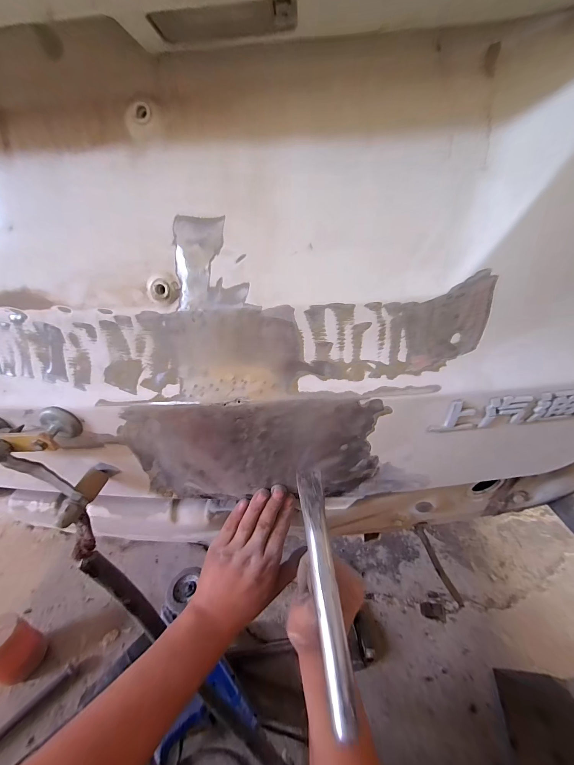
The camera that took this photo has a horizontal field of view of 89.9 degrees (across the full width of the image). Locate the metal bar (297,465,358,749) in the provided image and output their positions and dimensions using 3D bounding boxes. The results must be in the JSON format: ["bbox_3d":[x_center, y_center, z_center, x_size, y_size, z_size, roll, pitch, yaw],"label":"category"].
[{"bbox_3d":[0.026,0.136,0.210,0.019,0.013,0.154,-4,49,-3],"label":"metal bar"}]

